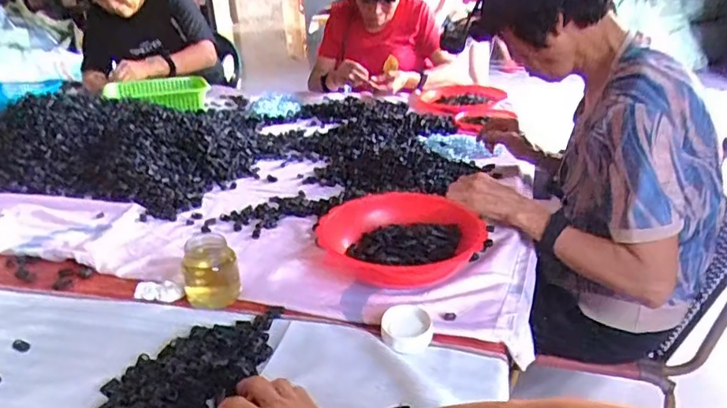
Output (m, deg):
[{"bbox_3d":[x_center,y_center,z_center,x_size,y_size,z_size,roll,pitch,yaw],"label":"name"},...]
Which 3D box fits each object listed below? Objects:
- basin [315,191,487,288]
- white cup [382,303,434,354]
[{"bbox_3d":[0.057,0.063,0.868,0.237,0.071,0.242,-1,27,1],"label":"basin"},{"bbox_3d":[0.053,0.151,0.689,0.058,0.040,0.066,10,29,22],"label":"white cup"}]

